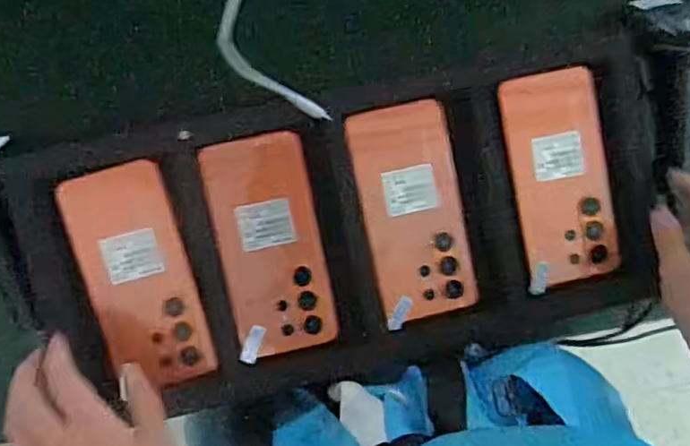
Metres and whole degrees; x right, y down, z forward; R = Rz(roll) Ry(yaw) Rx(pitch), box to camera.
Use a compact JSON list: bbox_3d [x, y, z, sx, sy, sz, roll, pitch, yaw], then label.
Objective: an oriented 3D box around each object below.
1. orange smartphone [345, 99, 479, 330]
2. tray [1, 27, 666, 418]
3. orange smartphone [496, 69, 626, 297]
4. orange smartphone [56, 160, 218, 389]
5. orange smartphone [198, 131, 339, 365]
[{"bbox_3d":[0.055,-0.008,0.523,0.077,0.010,0.168,-13,96,-5],"label":"orange smartphone"},{"bbox_3d":[0.007,0.005,0.518,0.485,0.027,0.220,-11,93,-6],"label":"tray"},{"bbox_3d":[0.176,-0.034,0.534,0.078,0.015,0.171,-13,96,-6],"label":"orange smartphone"},{"bbox_3d":[-0.155,0.042,0.497,0.078,0.017,0.165,-15,94,-5],"label":"orange smartphone"},{"bbox_3d":[-0.057,0.018,0.512,0.077,0.014,0.166,-12,96,-6],"label":"orange smartphone"}]

